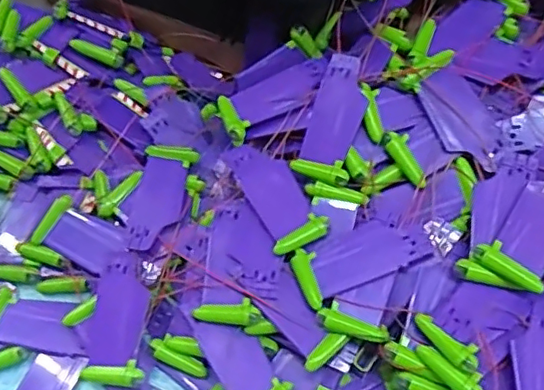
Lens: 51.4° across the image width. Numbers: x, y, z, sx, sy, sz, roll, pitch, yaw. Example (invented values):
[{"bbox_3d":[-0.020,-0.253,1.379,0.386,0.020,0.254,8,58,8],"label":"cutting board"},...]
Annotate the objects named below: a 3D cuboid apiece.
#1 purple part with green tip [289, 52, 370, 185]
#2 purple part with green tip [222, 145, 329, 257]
[{"bbox_3d":[0.044,-0.055,0.399,0.039,0.009,0.089,14,88,11],"label":"purple part with green tip"},{"bbox_3d":[0.002,0.000,0.398,0.038,0.018,0.086,-25,60,-13],"label":"purple part with green tip"}]

